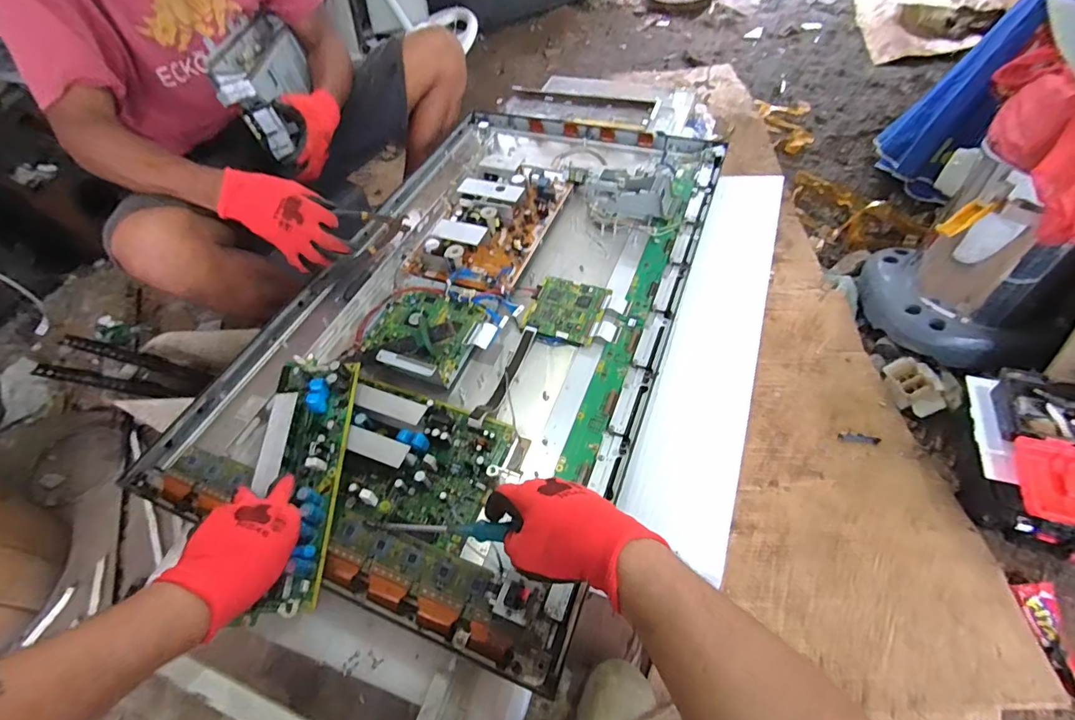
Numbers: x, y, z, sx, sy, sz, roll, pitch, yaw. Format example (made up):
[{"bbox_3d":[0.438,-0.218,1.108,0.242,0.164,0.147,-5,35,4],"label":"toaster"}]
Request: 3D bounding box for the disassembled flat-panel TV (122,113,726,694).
[{"bbox_3d":[-0.077,-0.139,0.781,0.602,0.076,1.059,16,57,17],"label":"disassembled flat-panel TV"}]

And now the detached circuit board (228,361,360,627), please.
[{"bbox_3d":[-0.280,0.133,0.563,0.100,0.043,0.302,-8,63,0],"label":"detached circuit board"}]

